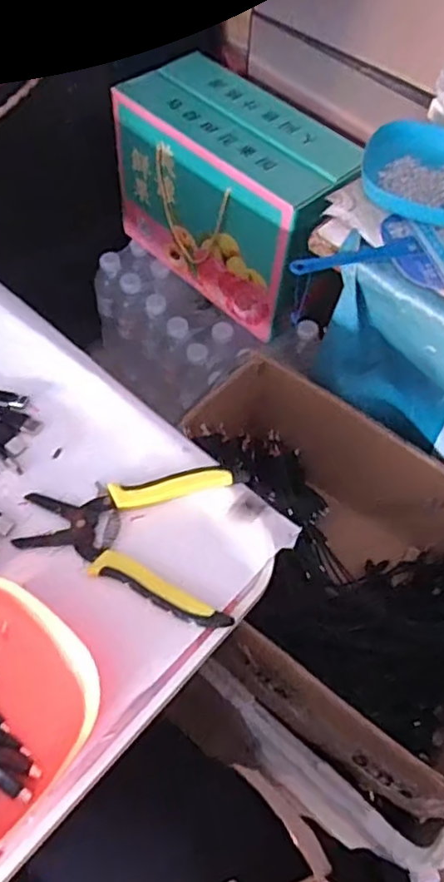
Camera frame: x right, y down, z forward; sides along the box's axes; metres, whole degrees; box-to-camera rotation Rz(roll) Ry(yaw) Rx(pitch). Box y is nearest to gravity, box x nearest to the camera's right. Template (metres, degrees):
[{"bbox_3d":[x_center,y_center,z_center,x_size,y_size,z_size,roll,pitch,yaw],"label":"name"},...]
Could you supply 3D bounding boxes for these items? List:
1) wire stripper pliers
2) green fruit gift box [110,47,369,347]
[{"bbox_3d":[-0.064,0.060,0.452,0.152,0.011,0.117,11,59,2],"label":"wire stripper pliers"},{"bbox_3d":[0.015,-0.359,0.924,0.333,0.240,0.170,41,64,19],"label":"green fruit gift box"}]

